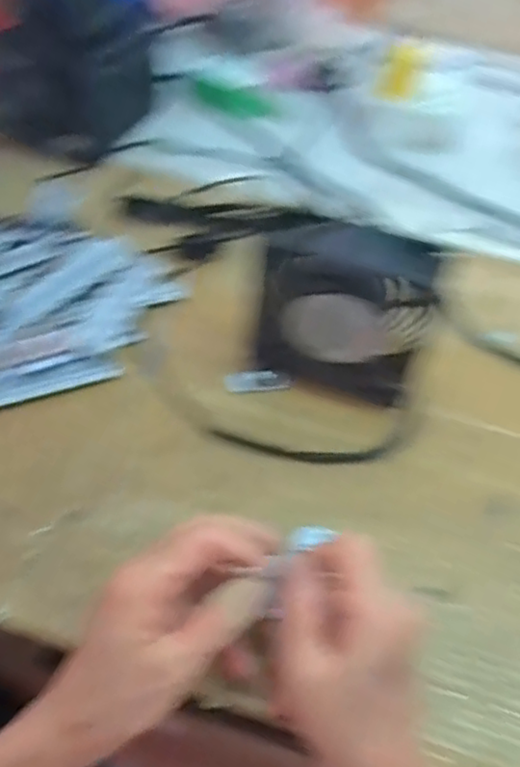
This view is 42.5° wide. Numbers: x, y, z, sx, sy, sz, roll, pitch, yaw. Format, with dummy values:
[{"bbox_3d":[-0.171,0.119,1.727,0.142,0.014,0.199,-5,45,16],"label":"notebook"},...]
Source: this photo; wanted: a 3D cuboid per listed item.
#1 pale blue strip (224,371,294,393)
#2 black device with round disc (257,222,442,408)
[{"bbox_3d":[-0.001,-0.001,0.473,0.047,0.004,0.016,-5,68,-2],"label":"pale blue strip"},{"bbox_3d":[0.054,-0.046,0.443,0.114,0.116,0.044,15,54,6],"label":"black device with round disc"}]

